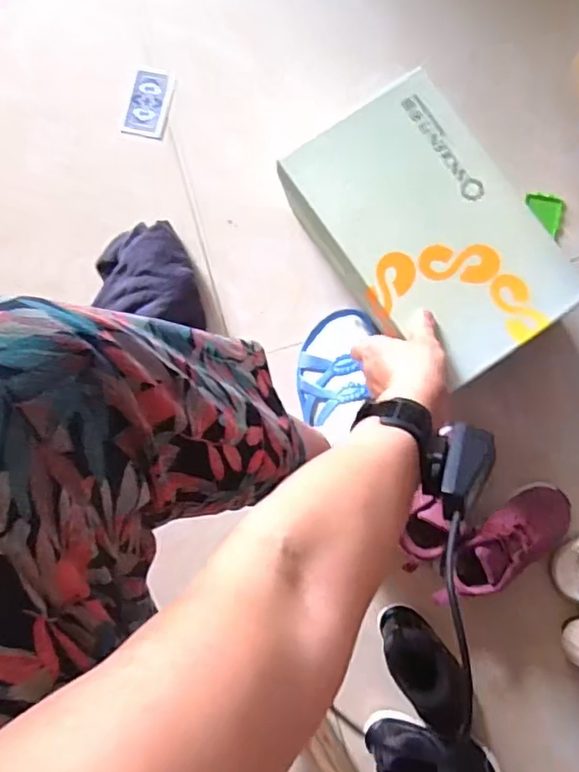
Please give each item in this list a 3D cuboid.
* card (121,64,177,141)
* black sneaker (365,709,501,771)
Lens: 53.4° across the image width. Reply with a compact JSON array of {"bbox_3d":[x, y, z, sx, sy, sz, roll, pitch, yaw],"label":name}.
[{"bbox_3d":[-0.182,-0.367,0.745,0.056,0.013,0.093,11,90,7],"label":"card"},{"bbox_3d":[0.161,0.421,0.639,0.156,0.065,0.066,15,90,7],"label":"black sneaker"}]

